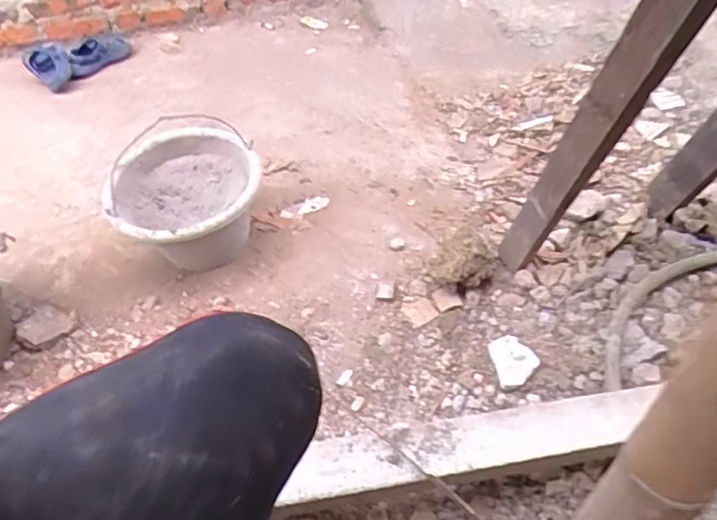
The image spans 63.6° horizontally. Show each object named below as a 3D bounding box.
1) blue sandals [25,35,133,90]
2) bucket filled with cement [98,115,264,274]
[{"bbox_3d":[-0.711,-0.530,1.498,0.140,0.062,0.251,33,55,31],"label":"blue sandals"},{"bbox_3d":[-0.299,-0.084,1.040,0.246,0.192,0.235,-2,44,0],"label":"bucket filled with cement"}]

